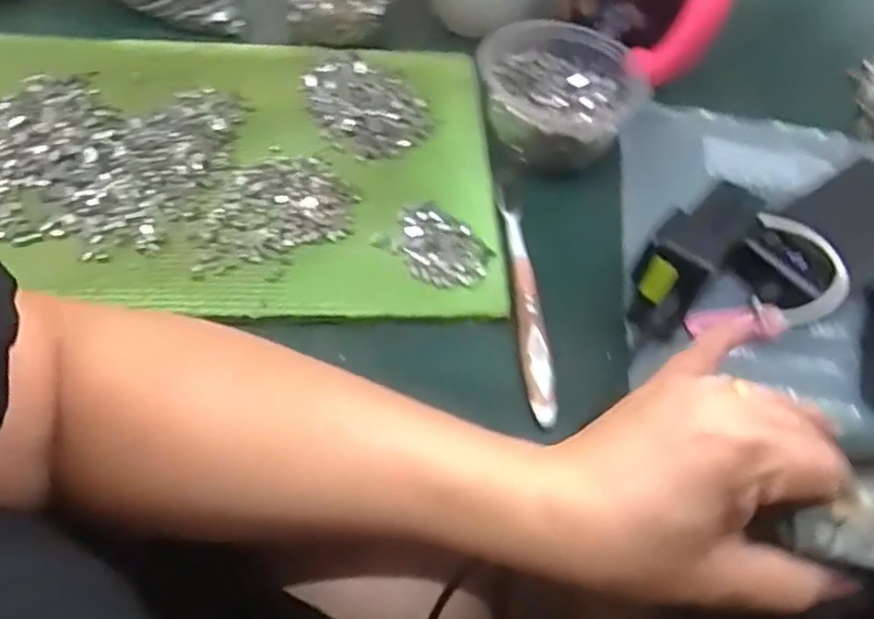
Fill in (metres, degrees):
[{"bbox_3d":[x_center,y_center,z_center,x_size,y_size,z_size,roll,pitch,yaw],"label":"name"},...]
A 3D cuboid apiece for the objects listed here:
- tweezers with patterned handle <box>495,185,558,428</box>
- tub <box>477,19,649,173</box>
[{"bbox_3d":[0.053,-0.014,0.415,0.017,0.005,0.179,1,54,-5],"label":"tweezers with patterned handle"},{"bbox_3d":[0.087,-0.156,0.496,0.112,0.046,0.107,16,54,6],"label":"tub"}]

